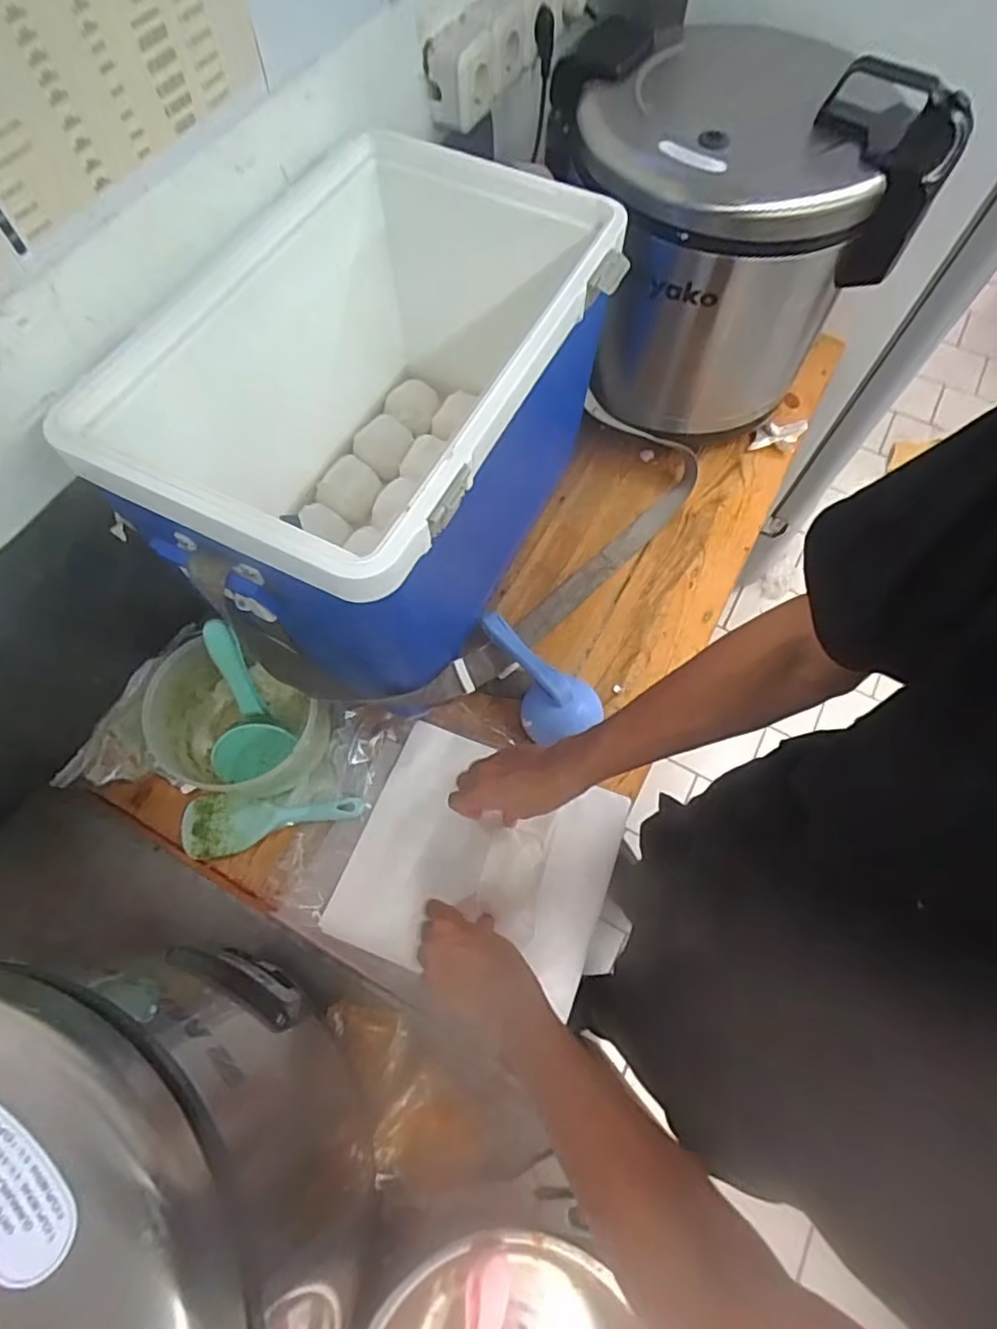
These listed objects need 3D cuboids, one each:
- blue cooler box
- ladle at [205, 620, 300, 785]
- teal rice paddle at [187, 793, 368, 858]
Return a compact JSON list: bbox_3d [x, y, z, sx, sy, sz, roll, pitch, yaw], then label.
[{"bbox_3d":[-0.129,-0.234,0.670,0.339,0.315,0.510,28,68,11],"label":"blue cooler box"},{"bbox_3d":[-0.273,0.042,0.665,0.086,0.188,0.043,-3,27,-2],"label":"ladle"},{"bbox_3d":[-0.250,0.171,0.687,0.192,0.011,0.065,-5,66,-3],"label":"teal rice paddle"}]

